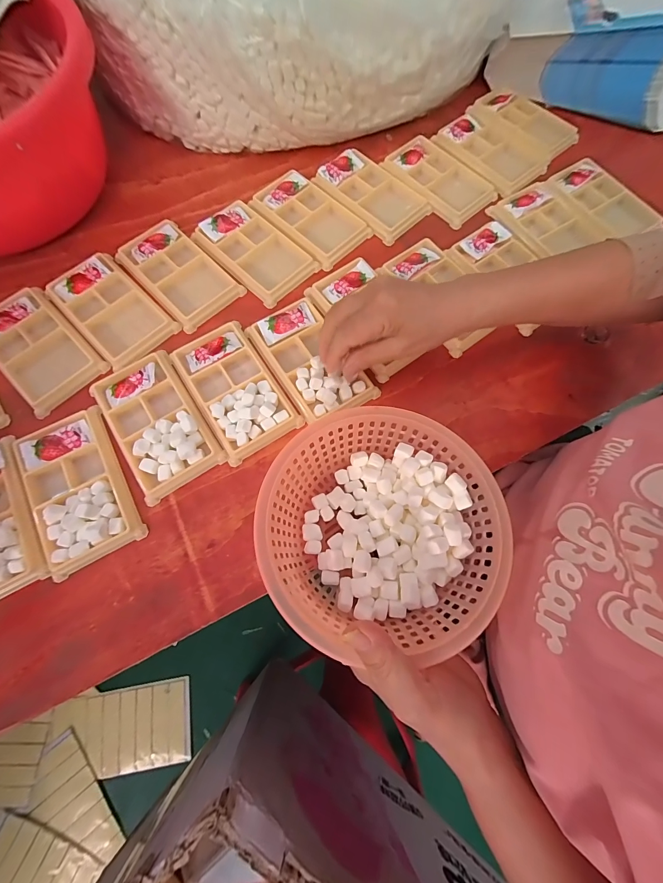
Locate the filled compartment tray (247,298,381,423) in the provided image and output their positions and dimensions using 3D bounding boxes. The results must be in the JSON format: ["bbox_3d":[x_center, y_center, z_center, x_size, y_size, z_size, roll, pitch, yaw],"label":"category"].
[{"bbox_3d":[-0.019,-0.084,0.329,0.076,0.023,0.130,-32,78,-10],"label":"filled compartment tray"}]

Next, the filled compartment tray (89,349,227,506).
[{"bbox_3d":[-0.167,-0.022,0.302,0.077,0.019,0.135,-32,76,-10],"label":"filled compartment tray"}]

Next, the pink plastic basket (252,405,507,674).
[{"bbox_3d":[0.034,0.058,0.250,0.170,0.068,0.159,-1,75,-2],"label":"pink plastic basket"}]

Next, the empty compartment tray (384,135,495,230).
[{"bbox_3d":[0.138,-0.332,0.411,0.083,0.013,0.131,-39,77,-11],"label":"empty compartment tray"}]

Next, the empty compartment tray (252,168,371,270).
[{"bbox_3d":[-0.024,-0.269,0.394,0.132,0.023,0.077,44,78,10],"label":"empty compartment tray"}]

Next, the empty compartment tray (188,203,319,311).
[{"bbox_3d":[-0.087,-0.220,0.376,0.132,0.017,0.078,43,77,11],"label":"empty compartment tray"}]

